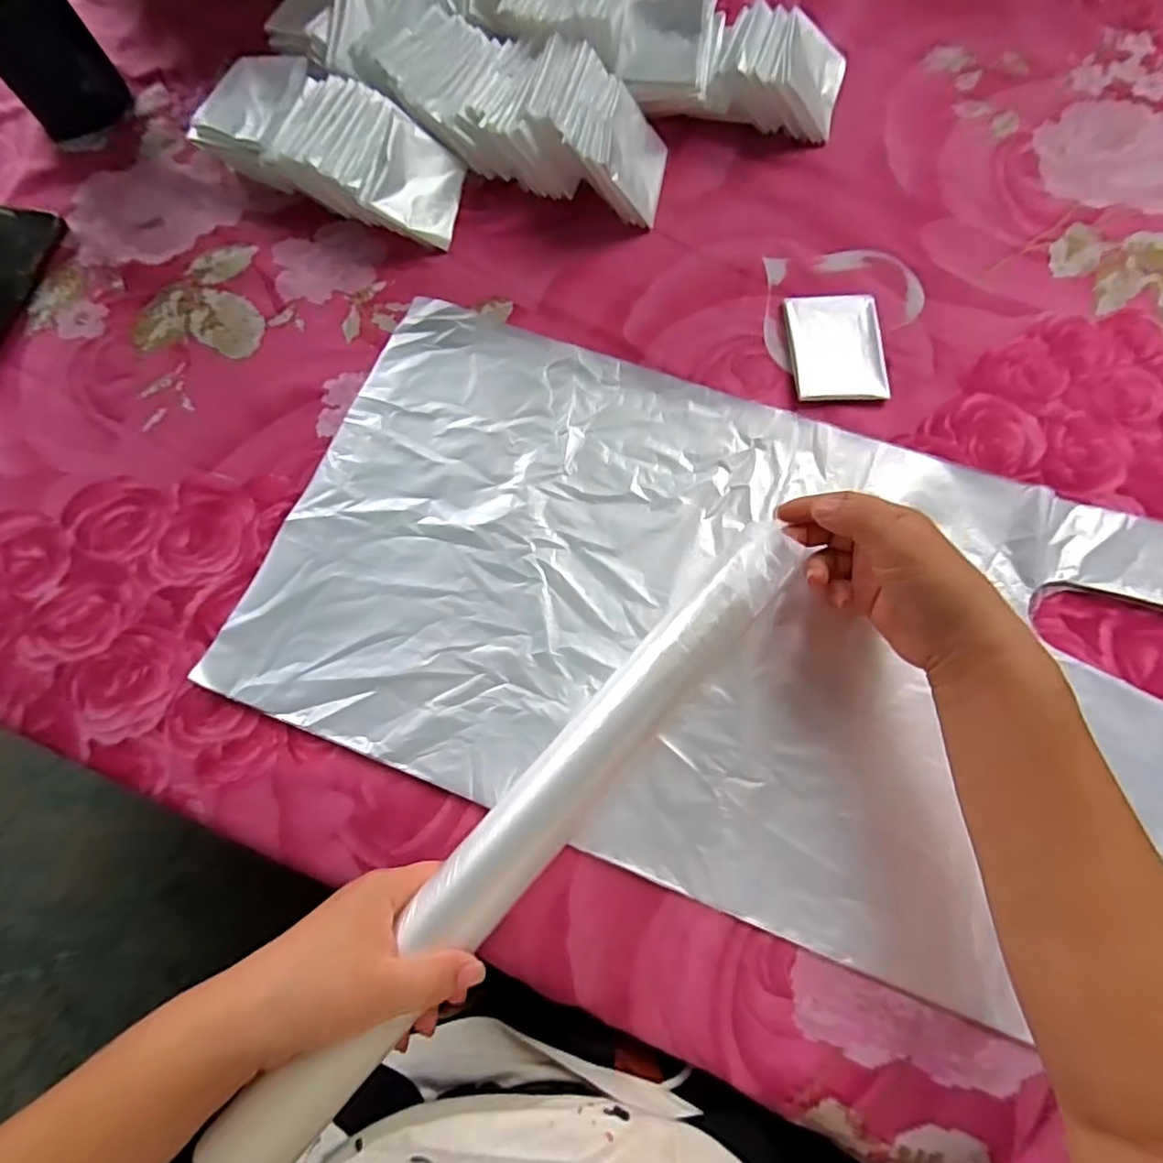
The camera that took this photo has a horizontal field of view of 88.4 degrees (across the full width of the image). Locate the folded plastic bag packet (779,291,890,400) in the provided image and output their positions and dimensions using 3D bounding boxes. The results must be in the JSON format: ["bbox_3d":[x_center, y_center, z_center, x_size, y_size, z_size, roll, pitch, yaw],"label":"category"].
[{"bbox_3d":[0.178,-0.165,0.416,0.062,0.004,0.082,-1,74,2],"label":"folded plastic bag packet"}]

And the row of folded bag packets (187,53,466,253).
[{"bbox_3d":[-0.185,-0.330,0.457,0.200,0.042,0.088,26,76,9],"label":"row of folded bag packets"}]

